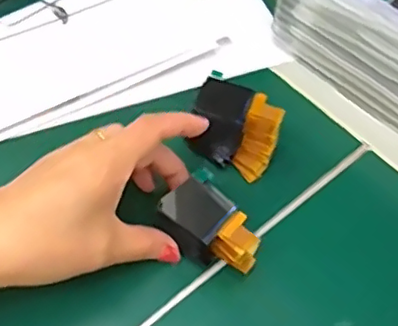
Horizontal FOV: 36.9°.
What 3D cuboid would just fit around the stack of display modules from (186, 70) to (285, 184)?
[{"bbox_3d":[0.023,-0.023,0.372,0.055,0.035,0.039,30,60,16],"label":"stack of display modules"}]

